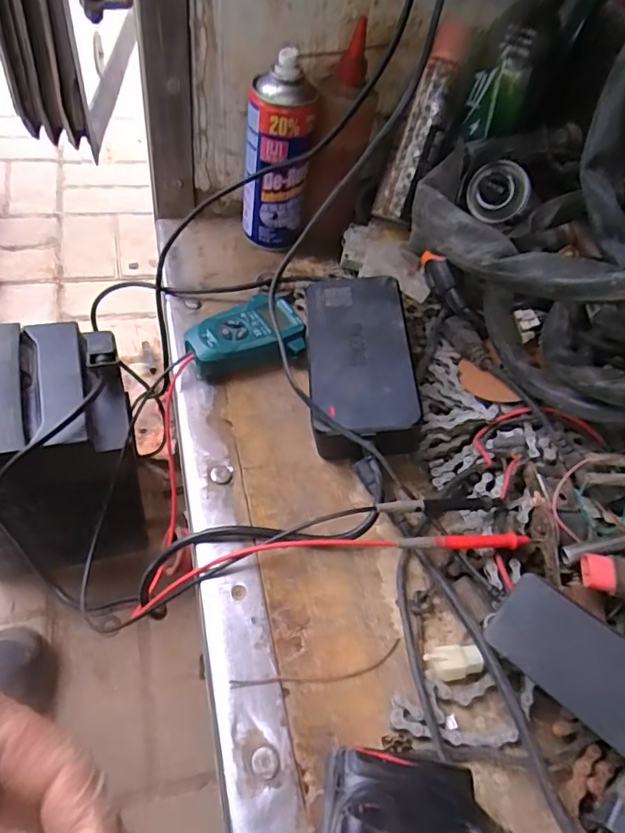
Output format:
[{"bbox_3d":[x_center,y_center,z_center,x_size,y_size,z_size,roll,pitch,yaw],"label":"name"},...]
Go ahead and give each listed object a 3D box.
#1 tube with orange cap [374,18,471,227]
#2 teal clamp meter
[{"bbox_3d":[0.108,-0.286,0.529,0.043,0.185,0.034,23,15,15],"label":"tube with orange cap"},{"bbox_3d":[-0.059,-0.070,0.499,0.105,0.035,0.063,-24,60,-26],"label":"teal clamp meter"}]

